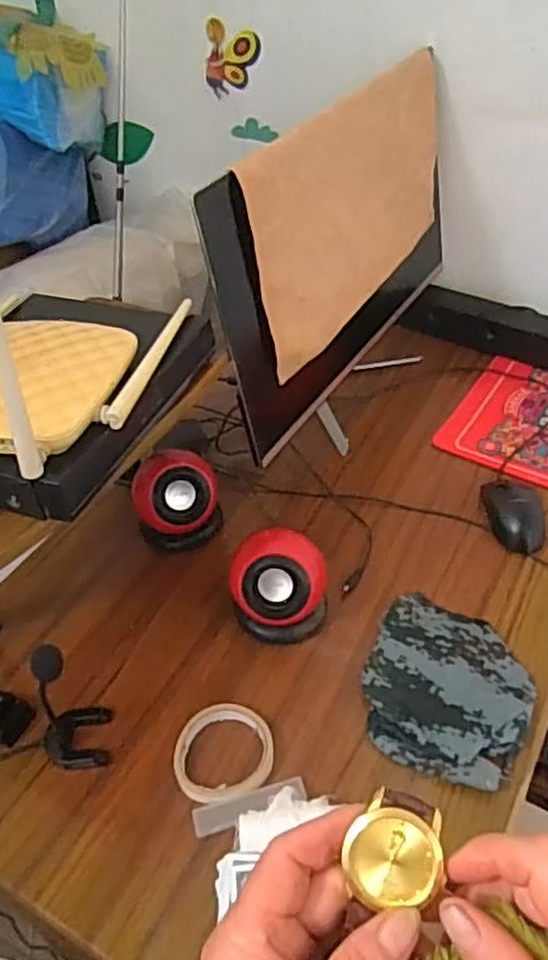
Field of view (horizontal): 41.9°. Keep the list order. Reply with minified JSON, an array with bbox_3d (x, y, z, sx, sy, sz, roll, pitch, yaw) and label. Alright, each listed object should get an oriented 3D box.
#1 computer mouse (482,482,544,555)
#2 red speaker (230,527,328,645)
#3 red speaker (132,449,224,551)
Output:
[{"bbox_3d":[0.288,0.035,0.860,0.068,0.035,0.112,0,44,5],"label":"computer mouse"},{"bbox_3d":[0.007,0.109,0.752,0.106,0.090,0.090,-4,44,1],"label":"red speaker"},{"bbox_3d":[-0.118,0.019,0.864,0.100,0.095,0.100,-14,45,-9],"label":"red speaker"}]

